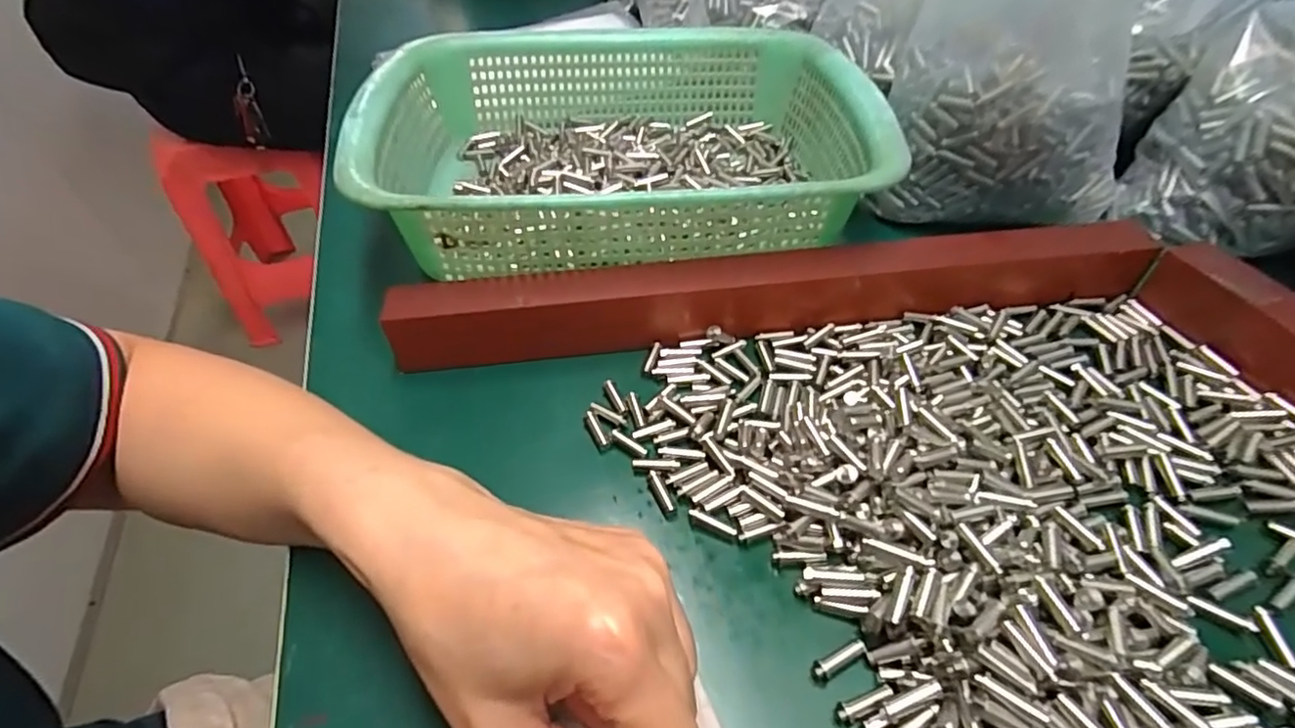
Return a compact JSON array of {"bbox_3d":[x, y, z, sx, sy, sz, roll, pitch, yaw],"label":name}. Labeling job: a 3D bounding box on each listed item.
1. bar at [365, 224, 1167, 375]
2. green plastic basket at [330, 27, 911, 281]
[{"bbox_3d":[0.066,-0.039,0.323,0.388,0.034,0.030,-5,48,-3],"label":"bar"},{"bbox_3d":[-0.016,-0.138,0.386,0.288,0.075,0.222,-3,48,0],"label":"green plastic basket"}]

